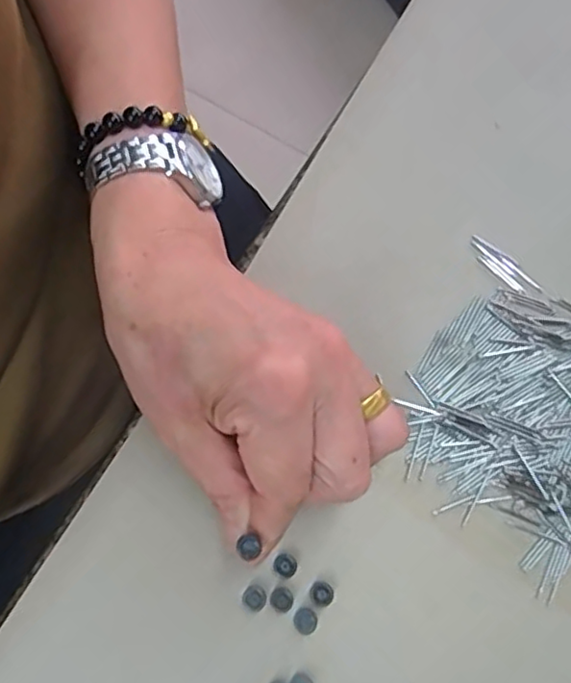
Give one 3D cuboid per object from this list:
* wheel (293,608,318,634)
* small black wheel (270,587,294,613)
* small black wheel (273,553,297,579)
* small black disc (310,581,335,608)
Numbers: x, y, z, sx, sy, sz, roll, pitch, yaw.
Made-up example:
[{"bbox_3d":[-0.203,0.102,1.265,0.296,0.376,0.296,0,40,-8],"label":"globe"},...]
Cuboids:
[{"bbox_3d":[0.008,0.109,0.242,0.009,0.004,0.009,0,76,0],"label":"wheel"},{"bbox_3d":[-0.001,0.100,0.243,0.008,0.005,0.009,-35,78,-8],"label":"small black wheel"},{"bbox_3d":[0.000,0.088,0.246,0.009,0.004,0.009,0,76,0],"label":"small black wheel"},{"bbox_3d":[0.014,0.099,0.244,0.009,0.004,0.009,0,76,0],"label":"small black disc"}]

